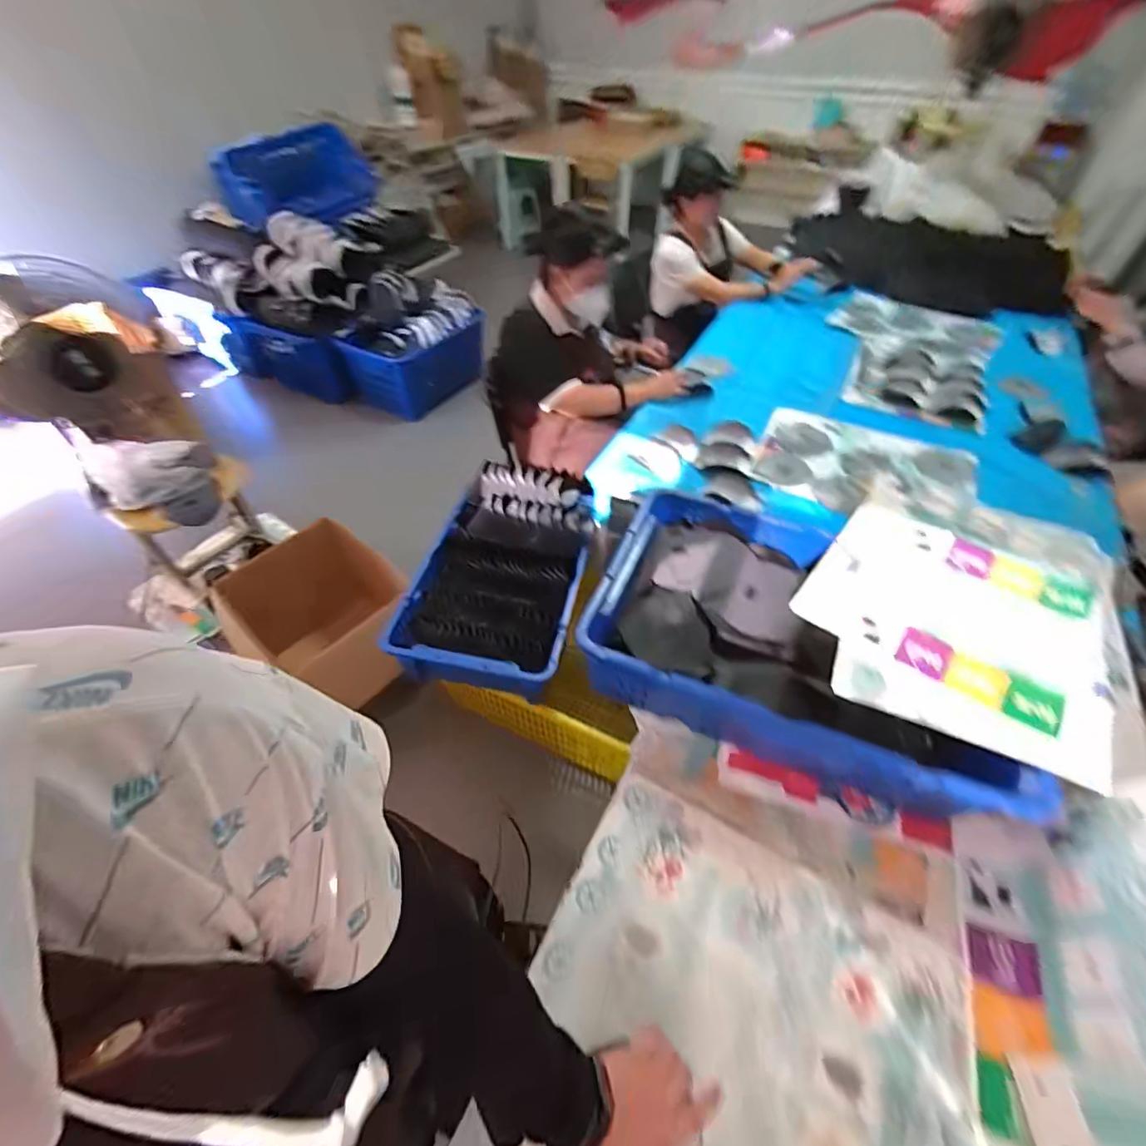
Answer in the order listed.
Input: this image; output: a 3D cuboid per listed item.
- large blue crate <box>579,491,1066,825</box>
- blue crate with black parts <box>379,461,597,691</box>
[{"bbox_3d":[0.369,0.105,0.910,0.640,0.147,0.440,18,51,13],"label":"large blue crate"},{"bbox_3d":[-0.198,-0.010,1.445,0.450,0.234,0.654,11,50,8],"label":"blue crate with black parts"}]

